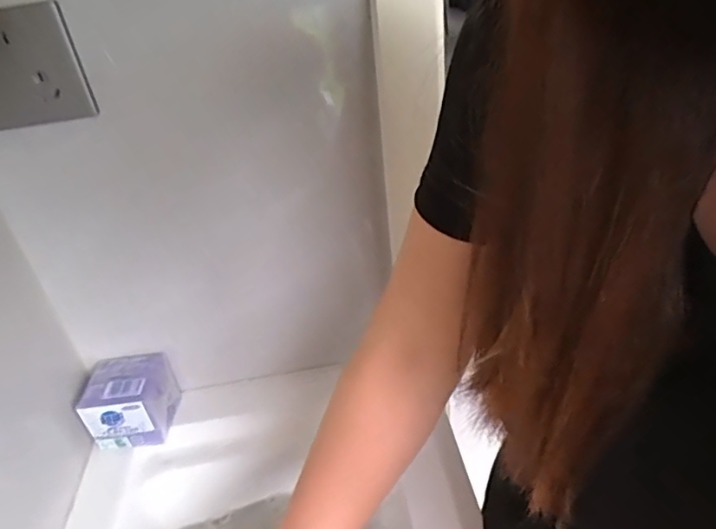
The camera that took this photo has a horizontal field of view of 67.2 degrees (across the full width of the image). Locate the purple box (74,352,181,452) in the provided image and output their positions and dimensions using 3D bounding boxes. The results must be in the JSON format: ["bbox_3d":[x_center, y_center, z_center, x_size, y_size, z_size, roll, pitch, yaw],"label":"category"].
[{"bbox_3d":[-0.238,0.143,0.567,0.078,0.067,0.069,-10,34,-3],"label":"purple box"}]

